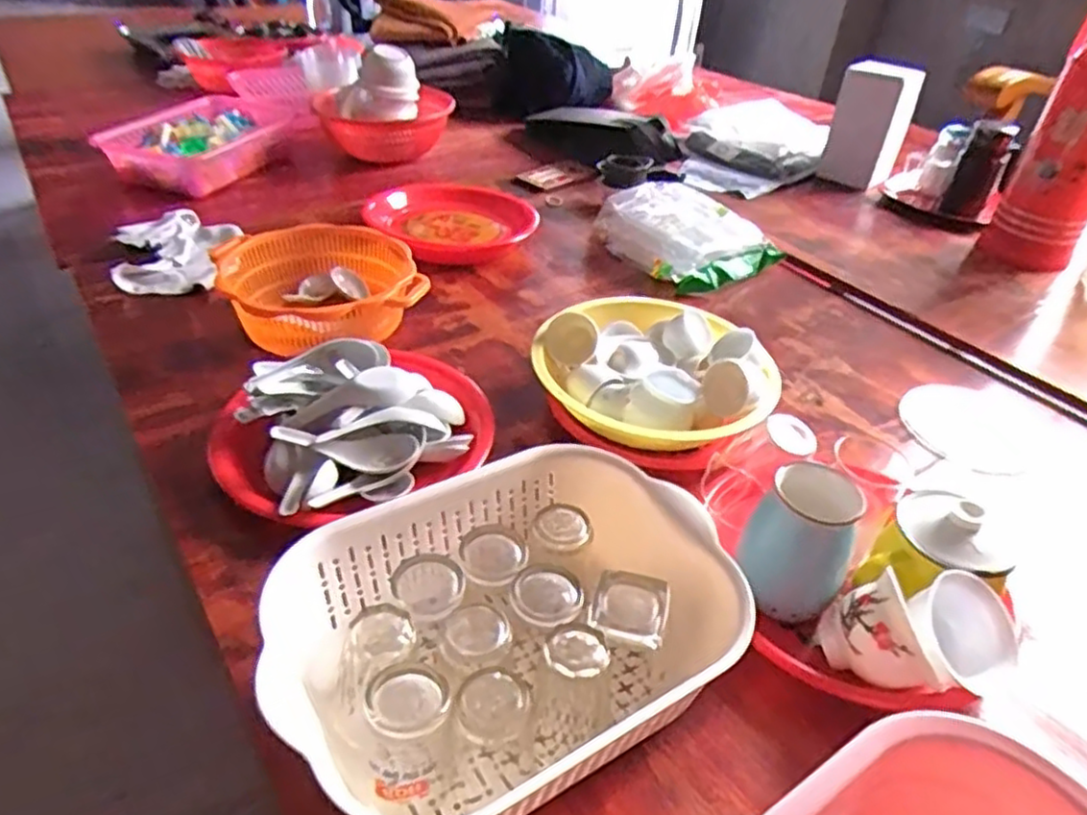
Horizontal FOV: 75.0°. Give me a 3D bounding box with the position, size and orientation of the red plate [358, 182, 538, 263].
[{"bbox_3d":[-0.144,-0.304,1.135,0.267,0.036,0.272,3,37,-2],"label":"red plate"}]

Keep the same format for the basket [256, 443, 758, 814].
[{"bbox_3d":[-0.022,0.156,0.485,0.299,0.103,0.221,-17,42,-27],"label":"basket"}]

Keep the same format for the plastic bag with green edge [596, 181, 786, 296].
[{"bbox_3d":[0.219,-0.269,1.089,0.211,0.069,0.222,-19,43,-29],"label":"plastic bag with green edge"}]

